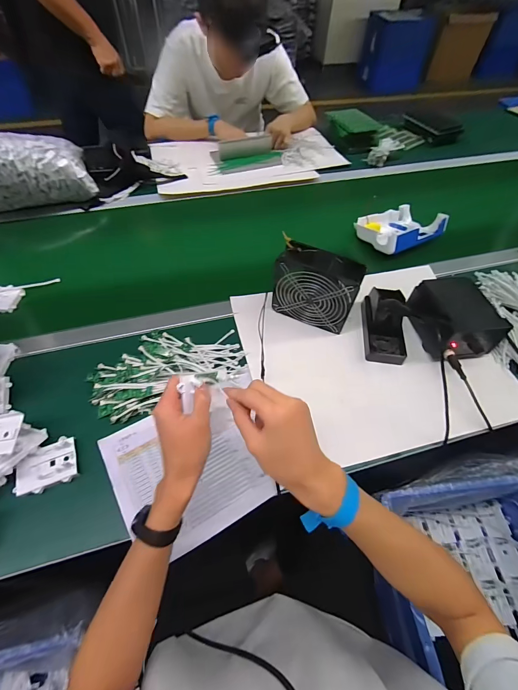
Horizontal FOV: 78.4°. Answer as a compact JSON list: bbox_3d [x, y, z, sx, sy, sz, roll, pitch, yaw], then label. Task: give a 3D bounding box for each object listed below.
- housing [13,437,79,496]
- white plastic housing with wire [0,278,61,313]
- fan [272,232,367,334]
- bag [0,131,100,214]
[{"bbox_3d":[-0.319,0.183,0.476,0.082,0.014,0.065,-18,59,-14],"label":"housing"},{"bbox_3d":[-0.518,-0.107,0.672,0.160,0.026,0.072,-13,58,-11],"label":"white plastic housing with wire"},{"bbox_3d":[0.106,-0.105,0.612,0.155,0.147,0.066,23,58,12],"label":"fan"},{"bbox_3d":[-0.608,-0.446,0.807,0.314,0.126,0.155,-22,60,-16],"label":"bag"}]

